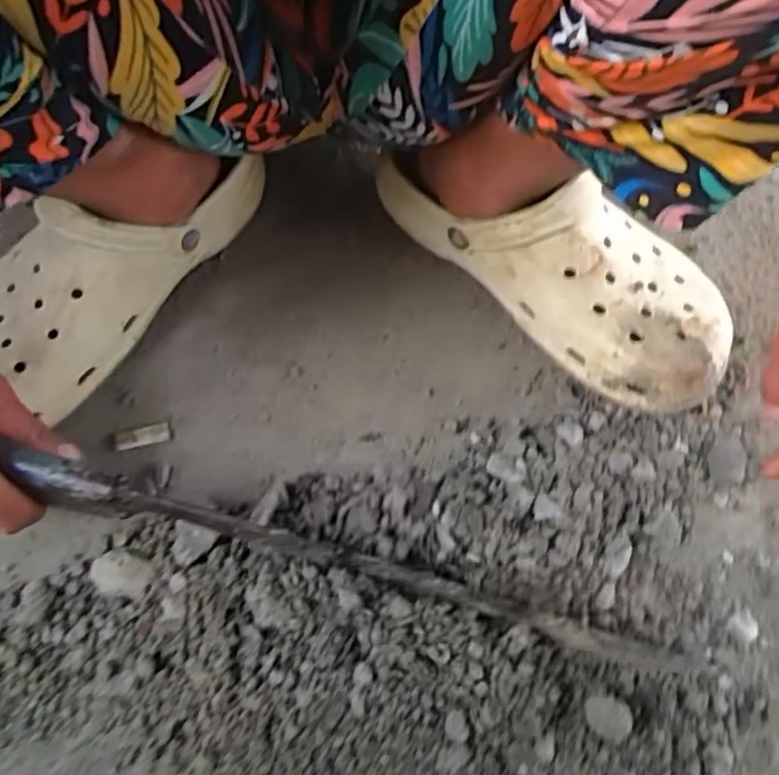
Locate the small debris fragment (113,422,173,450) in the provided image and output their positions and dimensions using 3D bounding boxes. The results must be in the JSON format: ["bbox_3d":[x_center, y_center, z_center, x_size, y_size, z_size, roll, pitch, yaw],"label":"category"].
[{"bbox_3d":[-0.148,0.029,0.415,0.034,0.004,0.012,-11,59,-7],"label":"small debris fragment"}]

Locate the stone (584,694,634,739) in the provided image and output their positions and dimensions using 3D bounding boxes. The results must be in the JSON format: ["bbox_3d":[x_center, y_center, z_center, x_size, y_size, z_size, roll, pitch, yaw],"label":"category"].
[{"bbox_3d":[0.103,0.157,0.329,0.021,0.019,0.015,33,64,18],"label":"stone"}]

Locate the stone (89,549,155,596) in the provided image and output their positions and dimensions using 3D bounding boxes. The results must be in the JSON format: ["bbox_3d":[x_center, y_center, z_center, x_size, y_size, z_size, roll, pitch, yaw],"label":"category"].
[{"bbox_3d":[-0.144,0.100,0.370,0.035,0.009,0.024,16,60,9],"label":"stone"}]

